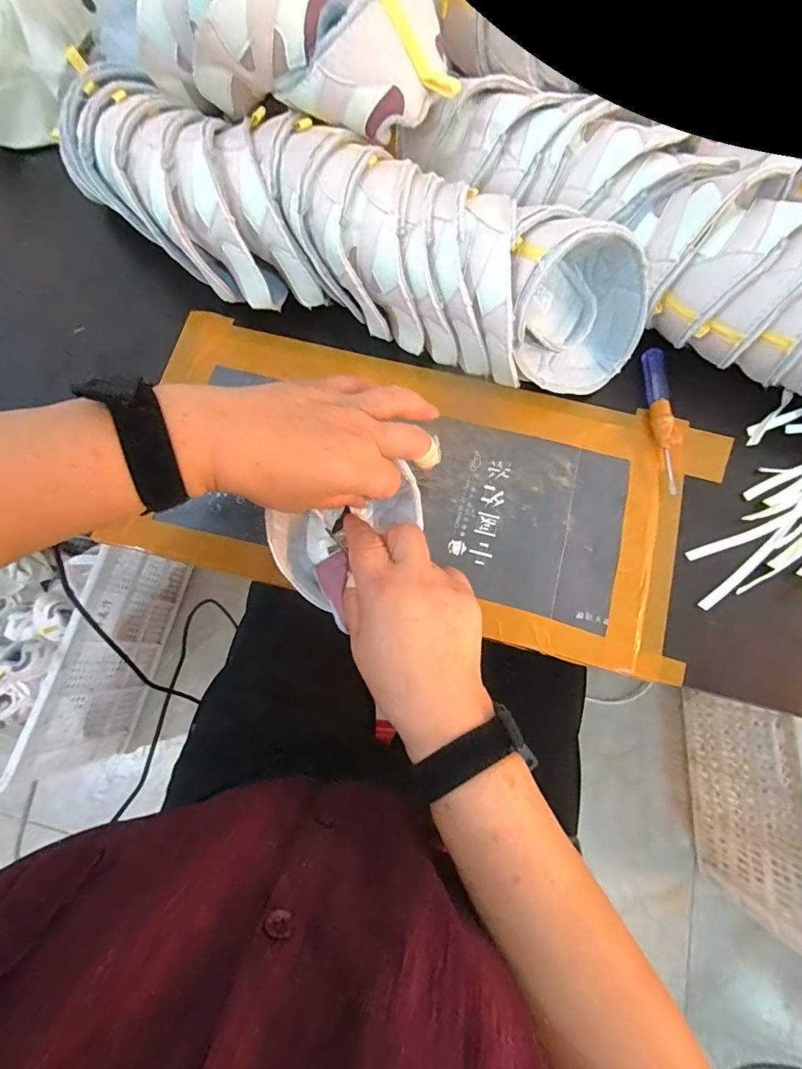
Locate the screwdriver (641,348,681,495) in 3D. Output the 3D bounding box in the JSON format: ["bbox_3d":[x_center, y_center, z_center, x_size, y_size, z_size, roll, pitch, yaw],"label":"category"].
[{"bbox_3d":[0.208,-0.093,0.357,0.017,0.012,0.124,2,74,2],"label":"screwdriver"}]

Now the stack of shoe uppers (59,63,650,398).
[{"bbox_3d":[-0.053,-0.225,0.350,0.485,0.109,0.102,21,76,7],"label":"stack of shoe uppers"}]

